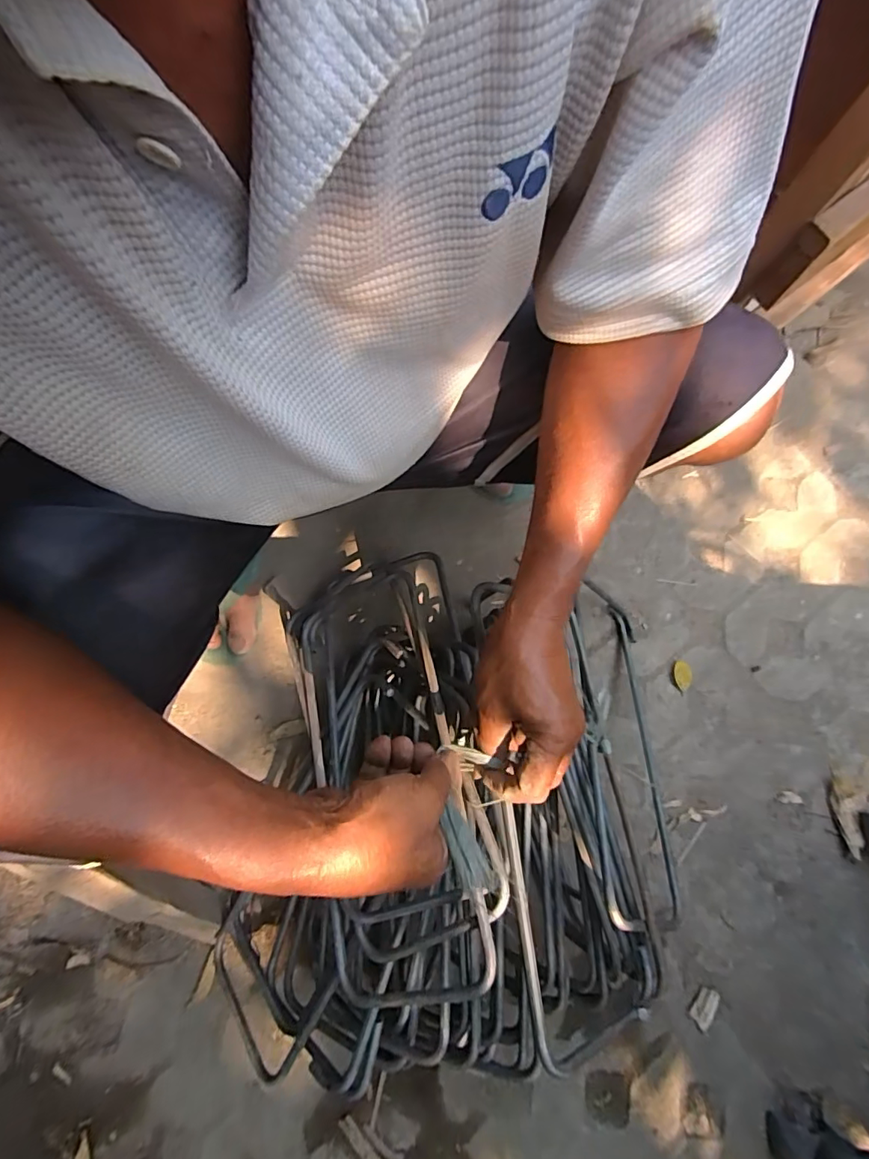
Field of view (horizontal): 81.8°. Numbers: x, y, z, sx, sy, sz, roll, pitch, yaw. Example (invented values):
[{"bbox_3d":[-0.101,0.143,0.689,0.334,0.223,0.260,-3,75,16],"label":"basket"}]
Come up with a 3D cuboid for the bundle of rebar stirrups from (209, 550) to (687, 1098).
[{"bbox_3d":[-0.036,0.187,0.489,0.390,0.259,0.447,-9,78,-4],"label":"bundle of rebar stirrups"}]

